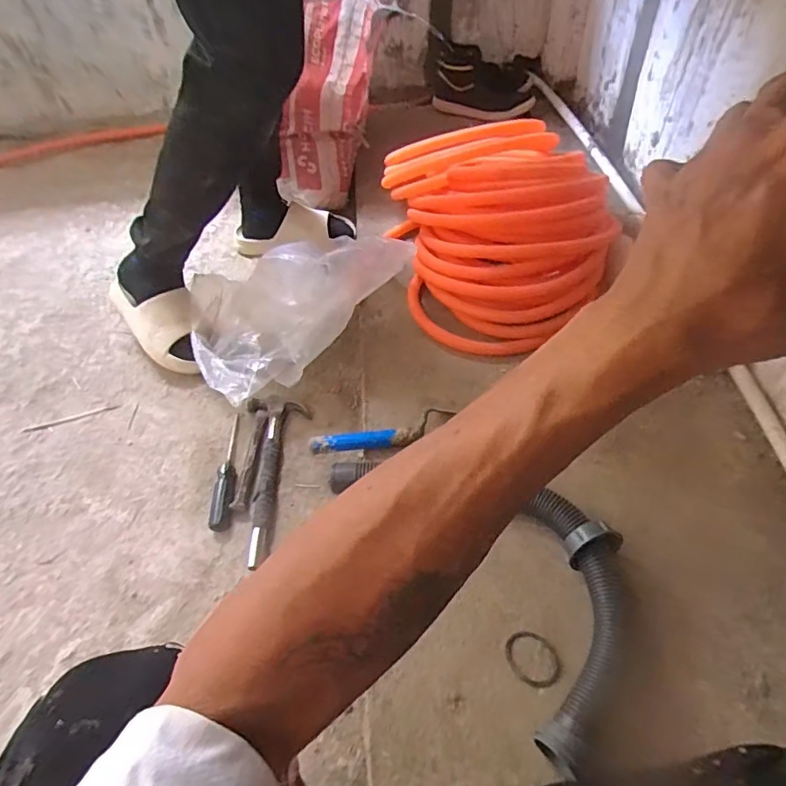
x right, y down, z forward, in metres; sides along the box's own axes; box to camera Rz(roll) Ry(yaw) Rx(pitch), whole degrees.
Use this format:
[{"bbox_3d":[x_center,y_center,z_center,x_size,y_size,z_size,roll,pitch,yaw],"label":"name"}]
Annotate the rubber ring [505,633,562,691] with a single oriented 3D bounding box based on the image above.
[{"bbox_3d":[0.159,0.301,0.583,0.062,0.004,0.054,19,58,18],"label":"rubber ring"}]

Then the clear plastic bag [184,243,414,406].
[{"bbox_3d":[-0.161,-0.179,0.919,0.426,0.105,0.258,-30,57,-17],"label":"clear plastic bag"}]

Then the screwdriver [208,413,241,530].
[{"bbox_3d":[-0.260,0.118,0.808,0.019,0.028,0.197,0,54,4],"label":"screwdriver"}]

